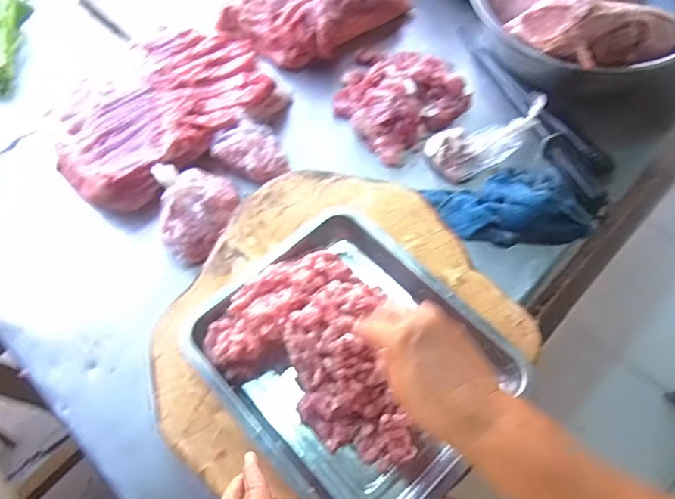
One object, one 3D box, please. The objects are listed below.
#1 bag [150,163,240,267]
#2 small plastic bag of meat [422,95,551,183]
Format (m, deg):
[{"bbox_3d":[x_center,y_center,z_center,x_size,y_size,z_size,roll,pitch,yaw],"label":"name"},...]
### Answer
[{"bbox_3d":[-0.196,-0.060,0.745,0.114,0.083,0.117,-22,65,-10],"label":"bag"},{"bbox_3d":[0.223,-0.163,0.790,0.181,0.040,0.081,-23,64,10],"label":"small plastic bag of meat"}]

